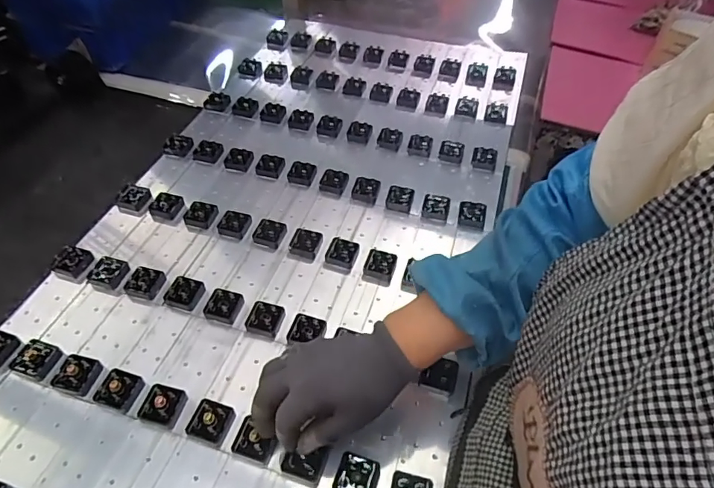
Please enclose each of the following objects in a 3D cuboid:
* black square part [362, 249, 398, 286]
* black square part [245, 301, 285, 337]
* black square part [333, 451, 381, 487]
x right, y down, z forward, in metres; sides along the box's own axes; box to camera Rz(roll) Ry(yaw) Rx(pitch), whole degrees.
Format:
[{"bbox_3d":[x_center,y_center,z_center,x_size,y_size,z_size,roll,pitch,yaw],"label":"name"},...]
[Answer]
[{"bbox_3d":[0.028,0.027,0.571,0.036,0.015,0.037,15,52,10],"label":"black square part"},{"bbox_3d":[-0.102,0.083,0.520,0.037,0.014,0.039,14,51,9],"label":"black square part"},{"bbox_3d":[0.000,0.207,0.414,0.036,0.019,0.039,13,51,9],"label":"black square part"}]

